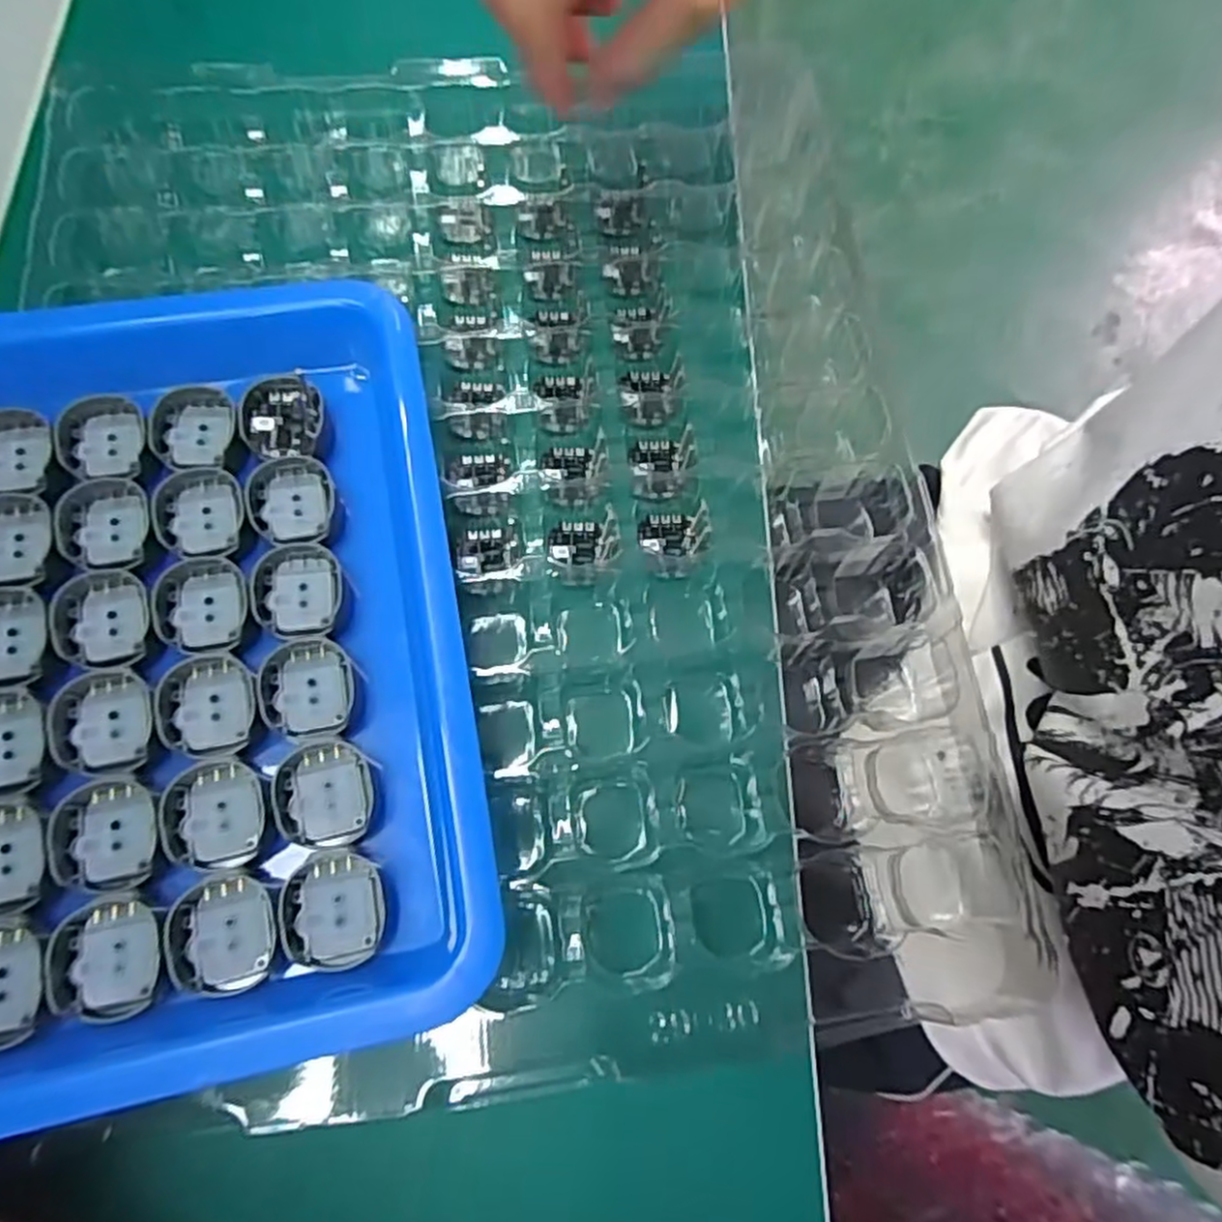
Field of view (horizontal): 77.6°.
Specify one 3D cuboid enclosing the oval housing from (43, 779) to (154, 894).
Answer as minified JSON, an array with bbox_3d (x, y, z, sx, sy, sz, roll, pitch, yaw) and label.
[{"bbox_3d":[-0.131,0.057,0.195,0.024,0.005,0.027,-13,73,-6],"label":"oval housing"}]

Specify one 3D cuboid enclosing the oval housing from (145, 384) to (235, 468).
[{"bbox_3d":[-0.130,-0.057,0.237,0.023,0.009,0.028,-13,73,-6],"label":"oval housing"}]

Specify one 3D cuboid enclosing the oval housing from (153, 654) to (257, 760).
[{"bbox_3d":[-0.111,0.026,0.208,0.025,0.004,0.028,-12,73,-6],"label":"oval housing"}]

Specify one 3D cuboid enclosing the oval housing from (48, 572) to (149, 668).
[{"bbox_3d":[-0.143,0.002,0.214,0.025,0.004,0.028,-4,72,-3],"label":"oval housing"}]

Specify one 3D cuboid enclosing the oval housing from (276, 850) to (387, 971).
[{"bbox_3d":[-0.071,0.077,0.197,0.025,0.012,0.027,-2,72,-3],"label":"oval housing"}]

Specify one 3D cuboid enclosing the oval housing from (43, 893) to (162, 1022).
[{"bbox_3d":[-0.124,0.084,0.185,0.023,0.007,0.027,-15,73,-6],"label":"oval housing"}]

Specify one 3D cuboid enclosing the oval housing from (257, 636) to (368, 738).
[{"bbox_3d":[-0.085,0.022,0.217,0.027,0.011,0.028,-3,72,-3],"label":"oval housing"}]

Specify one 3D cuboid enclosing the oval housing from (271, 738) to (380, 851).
[{"bbox_3d":[-0.077,0.050,0.207,0.026,0.012,0.028,-8,72,-4],"label":"oval housing"}]

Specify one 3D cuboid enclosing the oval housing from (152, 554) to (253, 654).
[{"bbox_3d":[-0.117,-0.002,0.218,0.025,0.006,0.030,-16,73,-7],"label":"oval housing"}]

